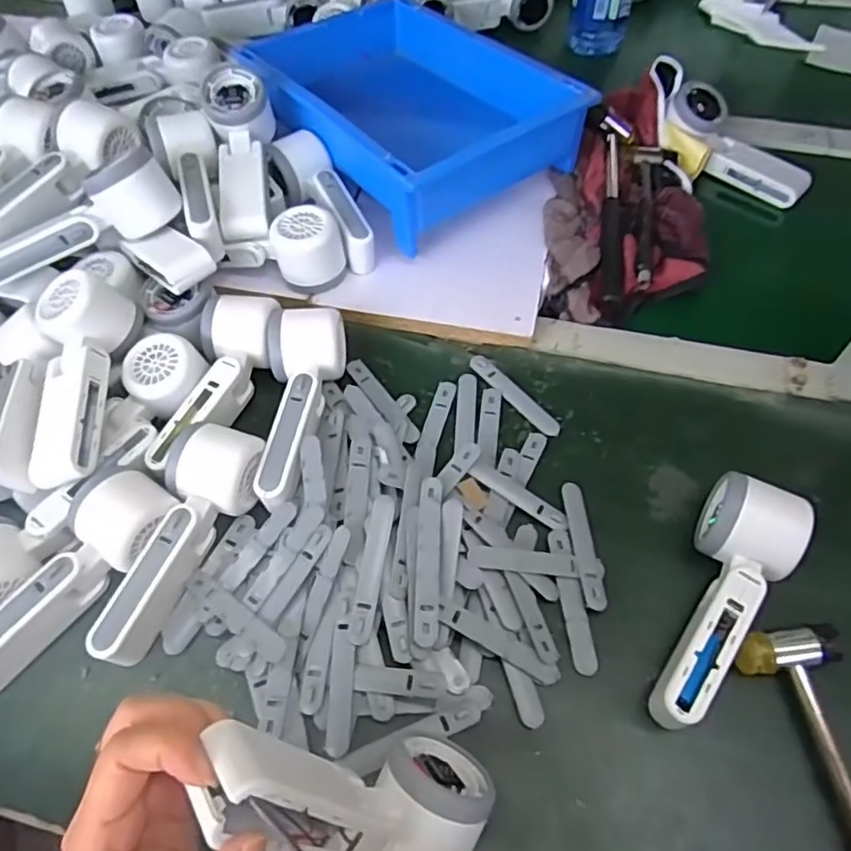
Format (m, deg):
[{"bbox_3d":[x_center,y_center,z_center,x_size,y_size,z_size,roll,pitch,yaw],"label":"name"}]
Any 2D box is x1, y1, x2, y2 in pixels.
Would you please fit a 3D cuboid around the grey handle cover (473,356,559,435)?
[{"bbox_3d":[0.072,-0.025,0.508,0.017,0.005,0.094,-37,66,-18],"label":"grey handle cover"}]

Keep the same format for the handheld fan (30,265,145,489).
[{"bbox_3d":[-0.250,-0.037,0.459,0.063,0.051,0.167,-8,58,-4],"label":"handheld fan"}]

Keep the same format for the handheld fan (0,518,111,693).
[{"bbox_3d":[-0.280,0.107,0.415,0.094,0.053,0.109,38,68,21],"label":"handheld fan"}]

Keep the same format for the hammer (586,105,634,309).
[{"bbox_3d":[0.169,-0.215,0.589,0.049,0.018,0.245,10,61,7],"label":"hammer"}]

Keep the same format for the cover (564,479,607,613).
[{"bbox_3d":[0.108,0.080,0.431,0.015,0.007,0.092,4,52,-9],"label":"cover"}]

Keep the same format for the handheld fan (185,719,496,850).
[{"bbox_3d":[-0.035,0.176,0.289,0.052,0.169,0.056,25,82,50],"label":"handheld fan"}]

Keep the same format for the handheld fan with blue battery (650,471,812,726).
[{"bbox_3d":[0.178,0.107,0.394,0.058,0.058,0.156,35,67,20],"label":"handheld fan with blue battery"}]

